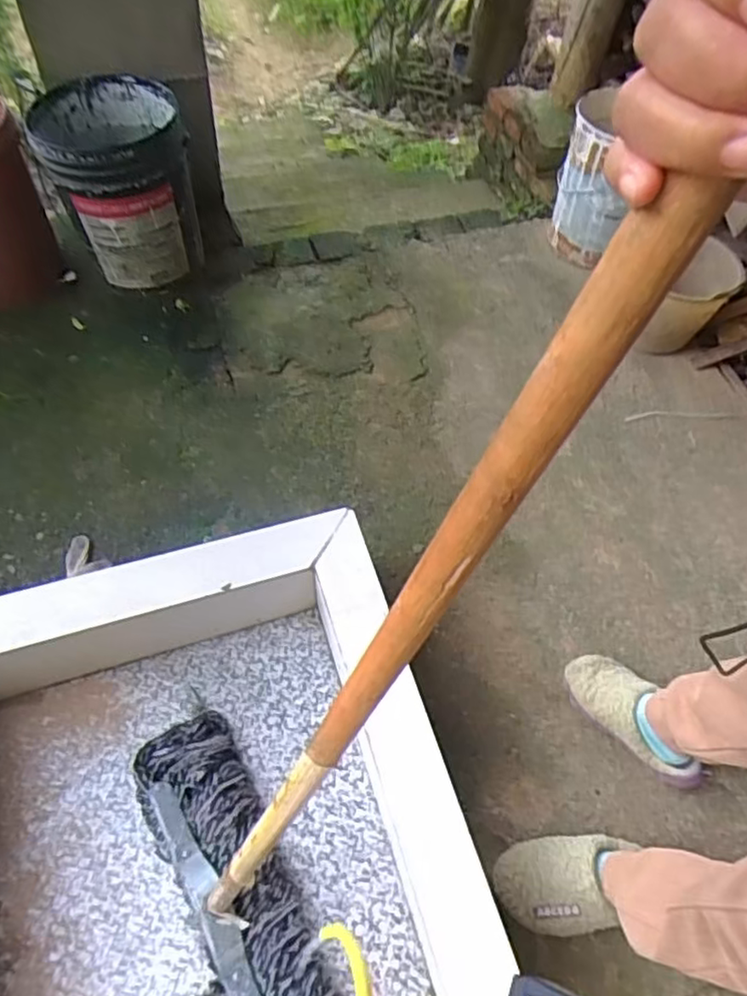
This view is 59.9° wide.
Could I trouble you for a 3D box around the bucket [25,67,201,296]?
[{"bbox_3d":[-0.574,-0.718,1.501,0.309,0.323,0.312,2,59,-3],"label":"bucket"}]

